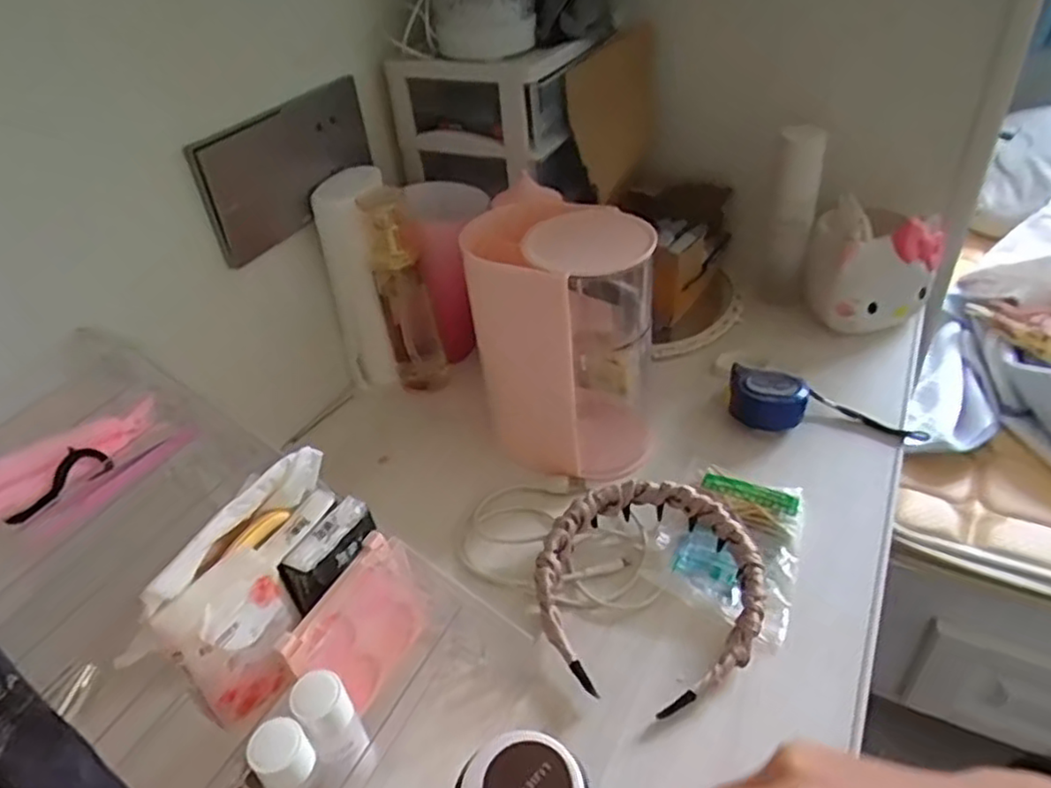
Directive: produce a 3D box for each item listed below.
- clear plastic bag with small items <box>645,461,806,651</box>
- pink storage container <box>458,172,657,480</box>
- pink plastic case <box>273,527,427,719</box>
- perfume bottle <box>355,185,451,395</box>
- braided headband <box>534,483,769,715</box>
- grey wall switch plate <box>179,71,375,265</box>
[{"bbox_3d":[0.137,0.095,0.464,0.094,0.028,0.112,17,44,26],"label":"clear plastic bag with small items"},{"bbox_3d":[0.033,-0.039,0.505,0.103,0.184,0.093,23,47,31],"label":"pink storage container"},{"bbox_3d":[-0.085,0.125,0.361,0.016,0.078,0.074,15,44,25],"label":"pink plastic case"},{"bbox_3d":[-0.101,-0.082,0.591,0.044,0.185,0.035,-13,39,-8],"label":"perfume bottle"},{"bbox_3d":[0.076,0.117,0.428,0.136,0.036,0.138,-4,39,3],"label":"braided headband"},{"bbox_3d":[-0.173,-0.177,0.529,0.018,0.087,0.175,12,42,20],"label":"grey wall switch plate"}]

